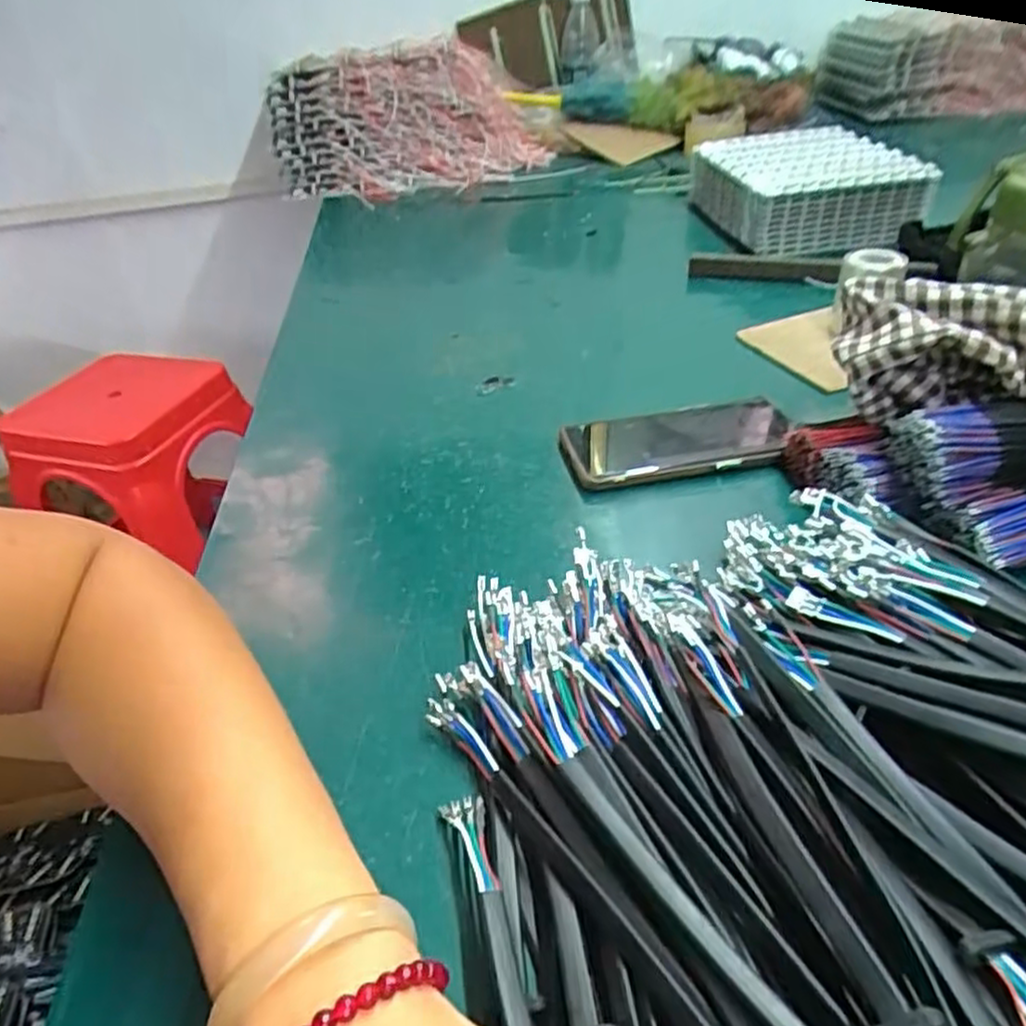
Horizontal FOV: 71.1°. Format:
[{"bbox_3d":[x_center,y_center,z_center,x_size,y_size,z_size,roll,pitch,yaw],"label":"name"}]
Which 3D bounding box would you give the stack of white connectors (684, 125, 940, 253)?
[{"bbox_3d":[0.356,-0.403,0.891,0.200,0.085,0.249,-9,38,-3],"label":"stack of white connectors"}]

